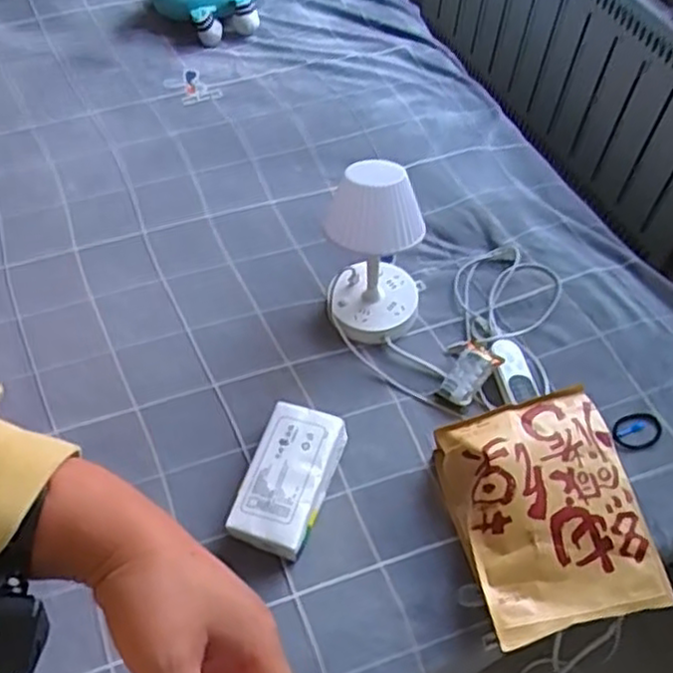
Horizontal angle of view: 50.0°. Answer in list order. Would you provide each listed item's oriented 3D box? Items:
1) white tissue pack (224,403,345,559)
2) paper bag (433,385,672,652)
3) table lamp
[{"bbox_3d":[-0.059,0.177,0.894,0.097,0.053,0.178,17,56,9],"label":"white tissue pack"},{"bbox_3d":[0.241,0.207,0.847,0.200,0.089,0.266,-10,58,-8],"label":"paper bag"},{"bbox_3d":[0.056,-0.114,1.003,0.137,0.205,0.152,9,56,4],"label":"table lamp"}]

